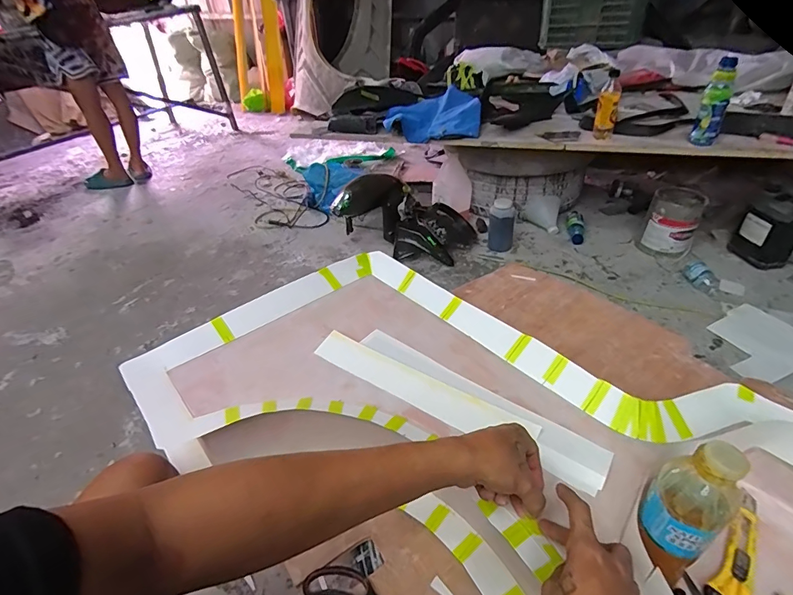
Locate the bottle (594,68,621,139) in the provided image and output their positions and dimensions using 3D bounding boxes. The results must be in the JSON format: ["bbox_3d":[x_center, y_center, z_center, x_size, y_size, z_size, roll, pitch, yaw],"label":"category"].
[{"bbox_3d":[0.633,-0.574,1.243,0.059,0.171,0.063,7,38,14],"label":"bottle"}]

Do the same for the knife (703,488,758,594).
[{"bbox_3d":[0.384,0.284,0.467,0.035,0.012,0.159,25,45,34],"label":"knife"}]

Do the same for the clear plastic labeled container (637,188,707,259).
[{"bbox_3d":[0.975,-0.261,1.478,0.163,0.191,0.143,25,45,33],"label":"clear plastic labeled container"}]

